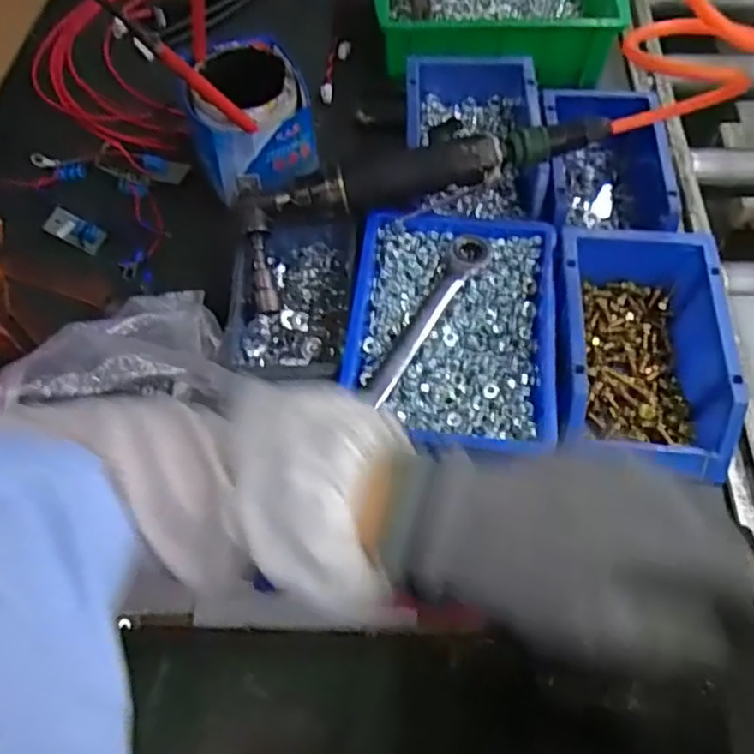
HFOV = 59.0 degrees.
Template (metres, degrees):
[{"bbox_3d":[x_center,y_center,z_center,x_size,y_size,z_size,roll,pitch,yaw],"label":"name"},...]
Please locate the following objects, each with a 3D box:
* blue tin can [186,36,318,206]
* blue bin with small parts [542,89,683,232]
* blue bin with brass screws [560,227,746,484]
[{"bbox_3d":[-0.107,-0.210,0.573,0.103,0.099,0.123,-13,62,-7],"label":"blue tin can"},{"bbox_3d":[0.191,-0.172,0.572,0.102,0.069,0.147,4,61,2],"label":"blue bin with small parts"},{"bbox_3d":[0.188,-0.017,0.491,0.115,0.081,0.181,5,61,3],"label":"blue bin with brass screws"}]

